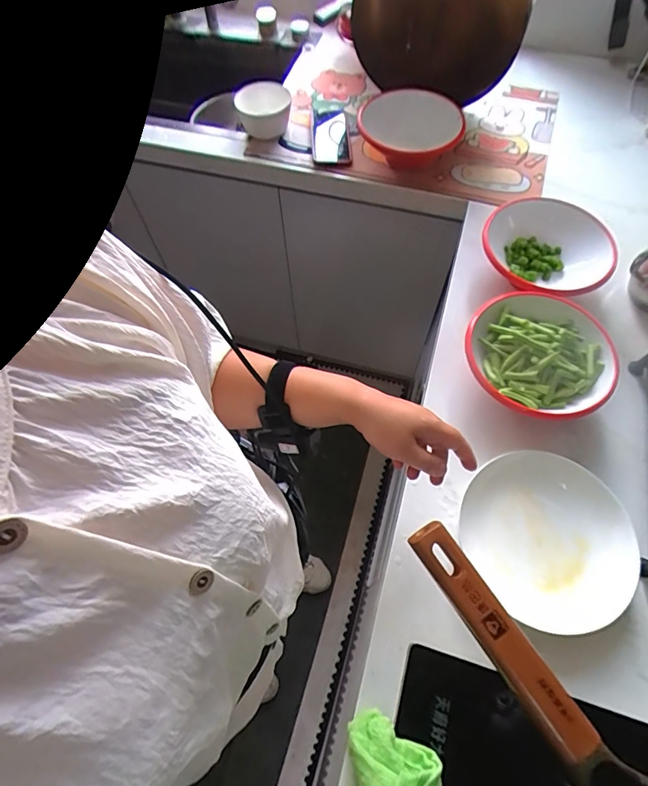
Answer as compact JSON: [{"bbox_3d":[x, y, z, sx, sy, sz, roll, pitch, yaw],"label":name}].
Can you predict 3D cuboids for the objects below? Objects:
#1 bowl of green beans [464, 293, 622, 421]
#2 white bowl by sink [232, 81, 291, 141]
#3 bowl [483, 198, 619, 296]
[{"bbox_3d":[0.296,-0.046,0.618,0.187,0.057,0.190,-1,64,1],"label":"bowl of green beans"},{"bbox_3d":[-0.129,-0.597,0.940,0.112,0.074,0.098,-13,64,-5],"label":"white bowl by sink"},{"bbox_3d":[0.345,-0.220,0.701,0.186,0.064,0.188,-1,64,1],"label":"bowl"}]

